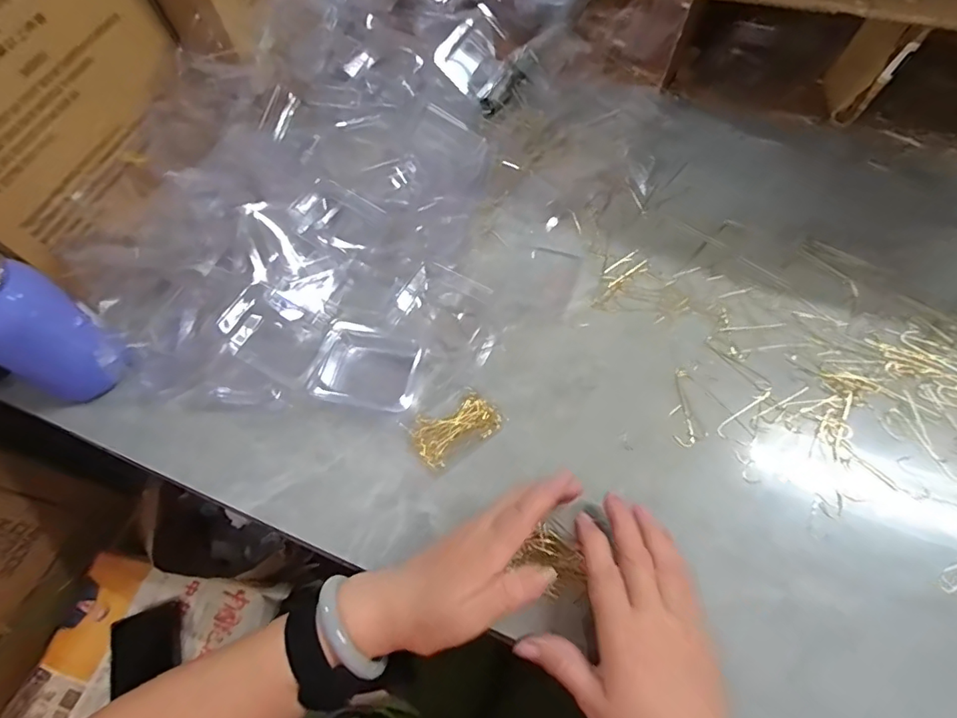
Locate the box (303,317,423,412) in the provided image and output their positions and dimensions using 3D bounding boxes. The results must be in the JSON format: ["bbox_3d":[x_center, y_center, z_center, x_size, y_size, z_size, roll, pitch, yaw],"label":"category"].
[{"bbox_3d":[-0.096,0.004,0.445,0.088,0.015,0.073,7,62,8],"label":"box"}]

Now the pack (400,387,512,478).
[{"bbox_3d":[-0.019,0.055,0.413,0.074,0.007,0.048,-33,64,-14],"label":"pack"}]

